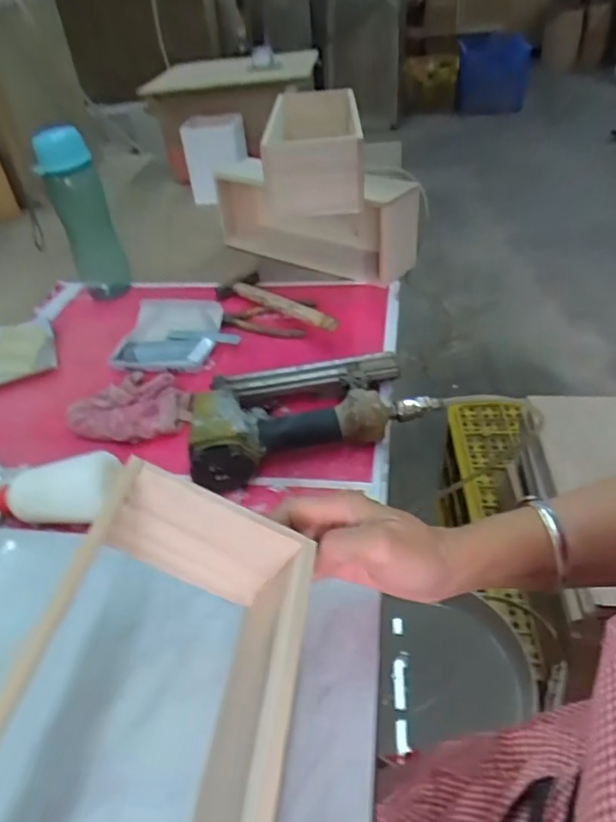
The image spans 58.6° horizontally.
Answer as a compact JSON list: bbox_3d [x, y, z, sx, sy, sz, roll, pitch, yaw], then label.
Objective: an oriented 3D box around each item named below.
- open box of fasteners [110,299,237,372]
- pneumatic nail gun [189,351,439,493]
[{"bbox_3d":[-0.174,-0.097,0.747,0.159,0.044,0.130,7,41,13],"label":"open box of fasteners"},{"bbox_3d":[-0.004,-0.004,0.579,0.236,0.056,0.148,-11,40,-7],"label":"pneumatic nail gun"}]

